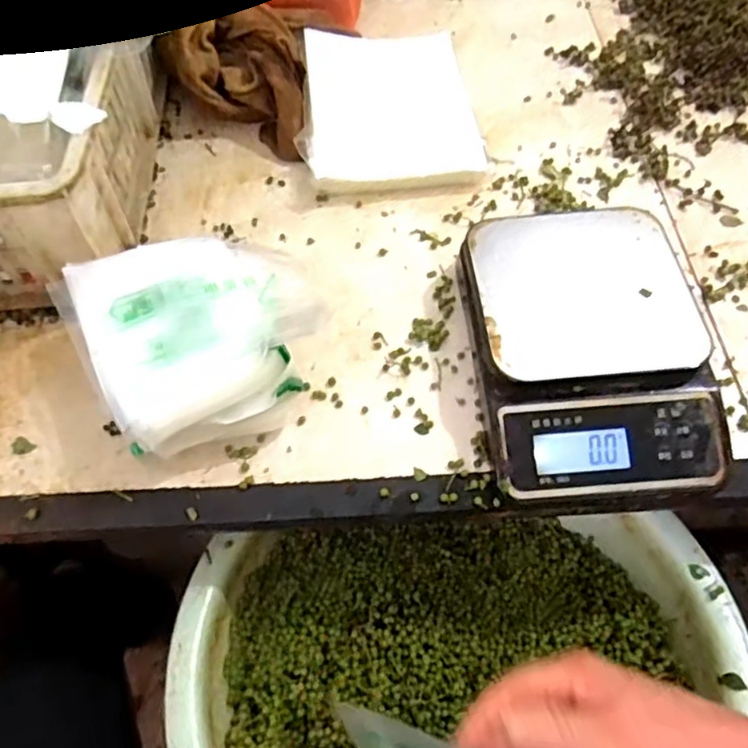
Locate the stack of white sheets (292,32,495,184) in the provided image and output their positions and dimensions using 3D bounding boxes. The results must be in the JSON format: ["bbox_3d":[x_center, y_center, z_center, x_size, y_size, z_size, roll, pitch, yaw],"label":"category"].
[{"bbox_3d":[0.015,-0.260,0.620,0.159,0.037,0.204,-4,57,-1],"label":"stack of white sheets"}]

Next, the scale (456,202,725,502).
[{"bbox_3d":[0.147,-0.022,0.450,0.158,0.057,0.213,-5,58,-2],"label":"scale"}]

